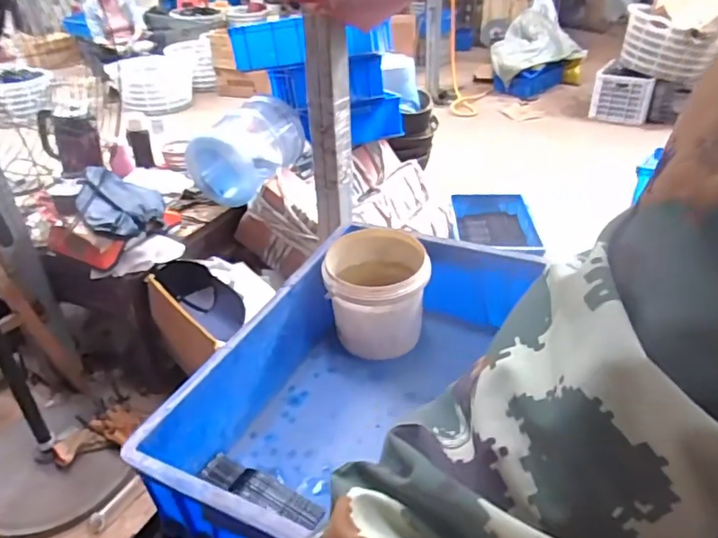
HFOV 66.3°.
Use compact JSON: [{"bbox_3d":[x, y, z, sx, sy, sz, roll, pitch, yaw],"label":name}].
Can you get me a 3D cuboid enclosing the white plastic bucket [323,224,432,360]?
[{"bbox_3d":[0.029,0.043,0.862,0.153,0.148,0.158,-2,31,1],"label":"white plastic bucket"}]

